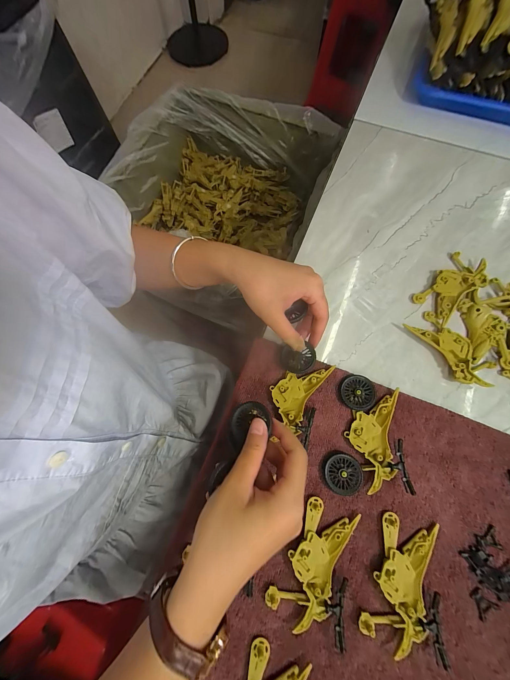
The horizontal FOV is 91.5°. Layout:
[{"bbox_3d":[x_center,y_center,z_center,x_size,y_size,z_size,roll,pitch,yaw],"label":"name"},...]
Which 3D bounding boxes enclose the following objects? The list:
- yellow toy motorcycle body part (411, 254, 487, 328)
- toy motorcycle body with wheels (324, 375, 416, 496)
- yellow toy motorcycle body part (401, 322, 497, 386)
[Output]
[{"bbox_3d":[0.241,-0.065,0.304,0.093,0.013,0.048,-43,77,-10],"label":"yellow toy motorcycle body part"},{"bbox_3d":[0.113,0.095,0.258,0.075,0.015,0.111,1,74,2],"label":"toy motorcycle body with wheels"},{"bbox_3d":[0.222,0.012,0.284,0.047,0.015,0.099,-42,77,-10],"label":"yellow toy motorcycle body part"}]

